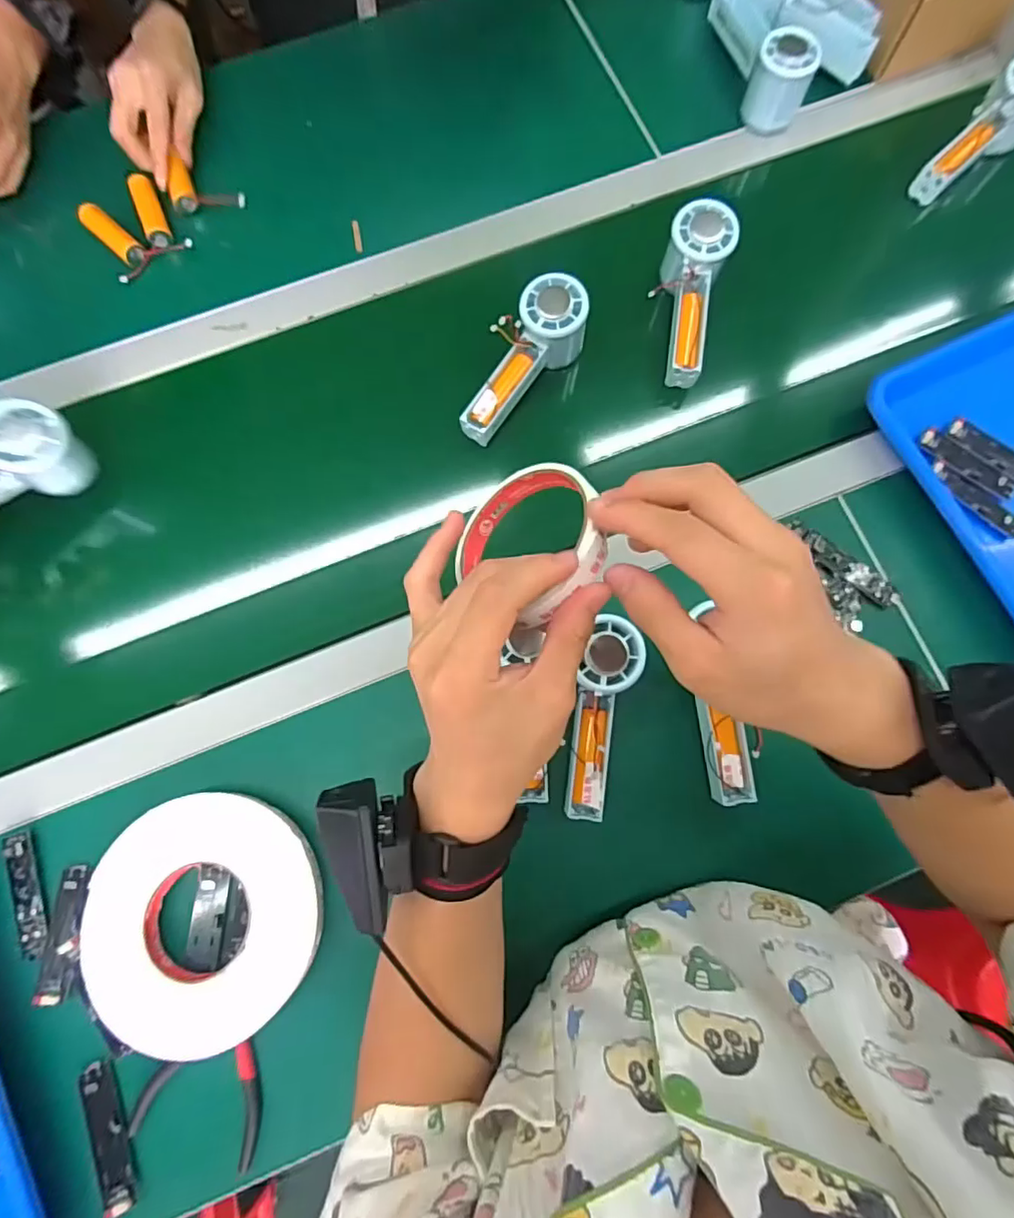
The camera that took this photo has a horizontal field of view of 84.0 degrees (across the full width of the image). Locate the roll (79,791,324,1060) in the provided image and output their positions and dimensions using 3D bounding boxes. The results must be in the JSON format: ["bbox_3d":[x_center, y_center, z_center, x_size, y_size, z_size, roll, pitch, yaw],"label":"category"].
[{"bbox_3d":[-0.224,0.227,0.415,0.171,0.025,0.167,0,79,0],"label":"roll"}]

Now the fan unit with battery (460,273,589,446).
[{"bbox_3d":[0.007,-0.218,0.500,0.058,0.064,0.149,42,82,7],"label":"fan unit with battery"}]

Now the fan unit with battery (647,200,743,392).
[{"bbox_3d":[0.170,-0.282,0.523,0.053,0.056,0.152,4,94,1],"label":"fan unit with battery"}]

